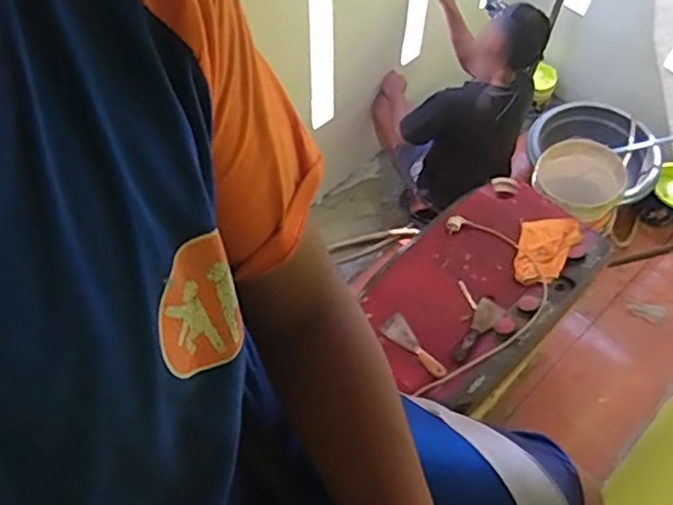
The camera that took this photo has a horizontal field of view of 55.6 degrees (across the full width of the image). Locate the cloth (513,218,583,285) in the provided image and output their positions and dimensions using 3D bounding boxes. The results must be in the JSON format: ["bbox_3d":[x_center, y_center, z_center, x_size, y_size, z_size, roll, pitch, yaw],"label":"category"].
[{"bbox_3d":[0.582,-0.007,1.770,0.155,0.032,0.226,16,61,8],"label":"cloth"}]

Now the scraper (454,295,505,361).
[{"bbox_3d":[0.364,0.198,1.639,0.064,0.032,0.197,29,63,15],"label":"scraper"}]

